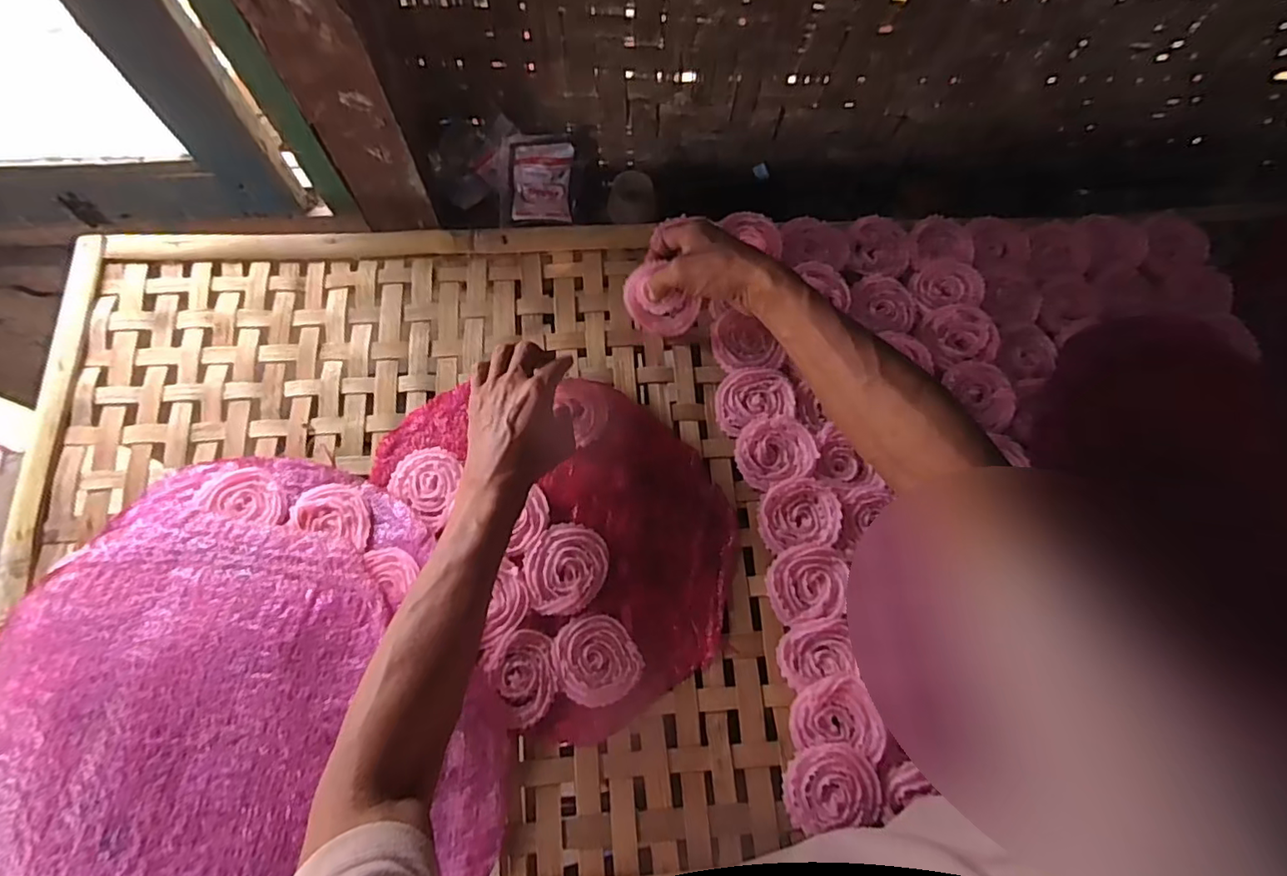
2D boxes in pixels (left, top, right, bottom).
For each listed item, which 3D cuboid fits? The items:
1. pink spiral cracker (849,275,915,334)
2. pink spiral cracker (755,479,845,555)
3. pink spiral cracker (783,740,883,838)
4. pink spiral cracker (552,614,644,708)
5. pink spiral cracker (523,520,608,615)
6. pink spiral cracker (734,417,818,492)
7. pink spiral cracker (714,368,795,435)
[{"bbox_3d":[0.253,-0.141,0.615,0.065,0.008,0.068,1,71,-2],"label":"pink spiral cracker"},{"bbox_3d":[0.144,0.070,0.540,0.073,0.012,0.062,-5,72,-4],"label":"pink spiral cracker"},{"bbox_3d":[0.152,0.280,0.470,0.073,0.010,0.061,-6,71,-3],"label":"pink spiral cracker"},{"bbox_3d":[-0.041,0.189,0.498,0.067,0.005,0.072,1,71,-2],"label":"pink spiral cracker"},{"bbox_3d":[-0.069,0.117,0.520,0.071,0.007,0.079,34,73,8],"label":"pink spiral cracker"},{"bbox_3d":[0.125,0.012,0.558,0.071,0.013,0.064,-16,73,-8],"label":"pink spiral cracker"},{"bbox_3d":[0.108,-0.040,0.576,0.075,0.012,0.062,-15,73,-8],"label":"pink spiral cracker"}]

